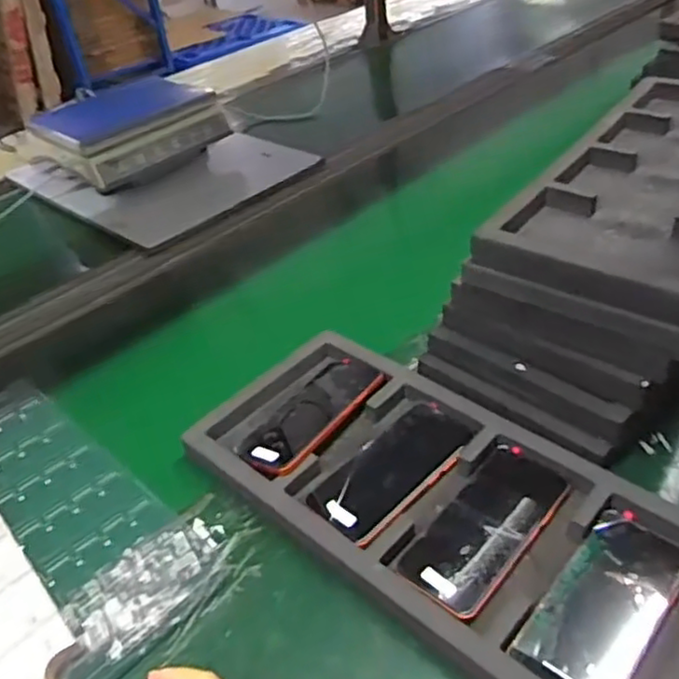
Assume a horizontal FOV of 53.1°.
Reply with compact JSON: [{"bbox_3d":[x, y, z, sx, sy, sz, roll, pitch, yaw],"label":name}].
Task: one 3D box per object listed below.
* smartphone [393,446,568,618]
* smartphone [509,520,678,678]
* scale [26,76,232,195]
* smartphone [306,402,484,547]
[{"bbox_3d":[0.129,0.163,0.601,0.081,0.014,0.179,26,49,36],"label":"smartphone"},{"bbox_3d":[0.207,0.205,0.530,0.081,0.012,0.166,25,48,36],"label":"smartphone"},{"bbox_3d":[-0.417,-0.403,1.341,0.313,0.129,0.313,25,48,35],"label":"scale"},{"bbox_3d":[0.056,0.121,0.653,0.083,0.013,0.177,27,50,37],"label":"smartphone"}]

